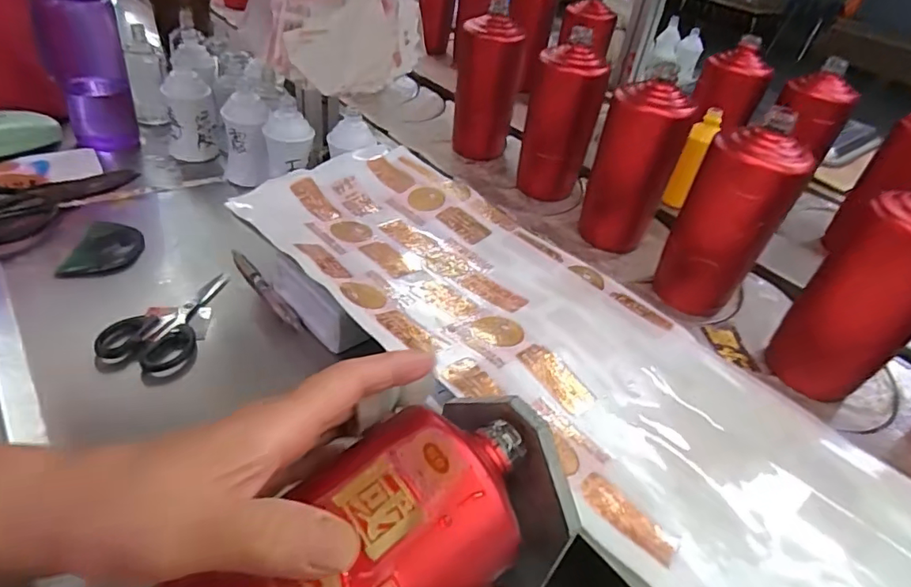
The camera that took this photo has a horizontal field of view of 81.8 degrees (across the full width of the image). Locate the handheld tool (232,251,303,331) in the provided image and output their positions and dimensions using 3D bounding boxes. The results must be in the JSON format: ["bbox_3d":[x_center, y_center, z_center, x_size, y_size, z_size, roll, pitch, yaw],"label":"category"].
[{"bbox_3d":[-0.184,-0.007,0.503,0.014,0.011,0.141,-26,51,-35],"label":"handheld tool"}]

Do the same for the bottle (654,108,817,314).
[{"bbox_3d":[0.251,-0.065,0.495,0.061,0.181,0.061,6,39,-5],"label":"bottle"}]

